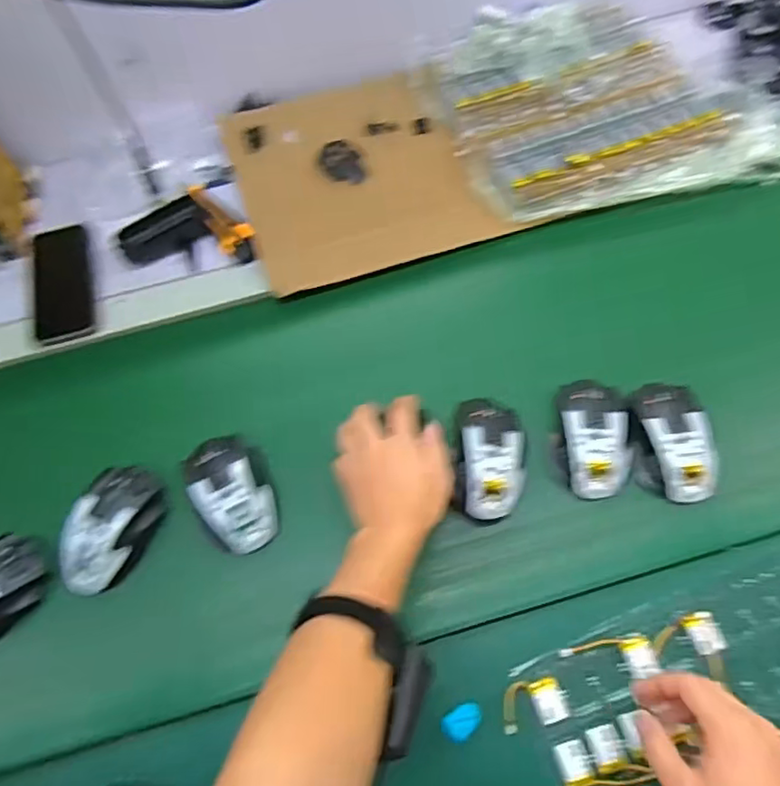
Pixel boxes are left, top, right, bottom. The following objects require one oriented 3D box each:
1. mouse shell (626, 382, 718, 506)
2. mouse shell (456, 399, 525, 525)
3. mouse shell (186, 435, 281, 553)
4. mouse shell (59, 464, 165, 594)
[{"bbox_3d":[0.263,0.043,0.575,0.073,0.034,0.112,-3,61,1],"label":"mouse shell"},{"bbox_3d":[0.093,0.057,0.564,0.063,0.040,0.113,1,62,3],"label":"mouse shell"},{"bbox_3d":[-0.146,0.091,0.584,0.076,0.041,0.111,-28,64,-12],"label":"mouse shell"},{"bbox_3d":[-0.264,0.127,0.575,0.068,0.042,0.122,21,65,13],"label":"mouse shell"}]

